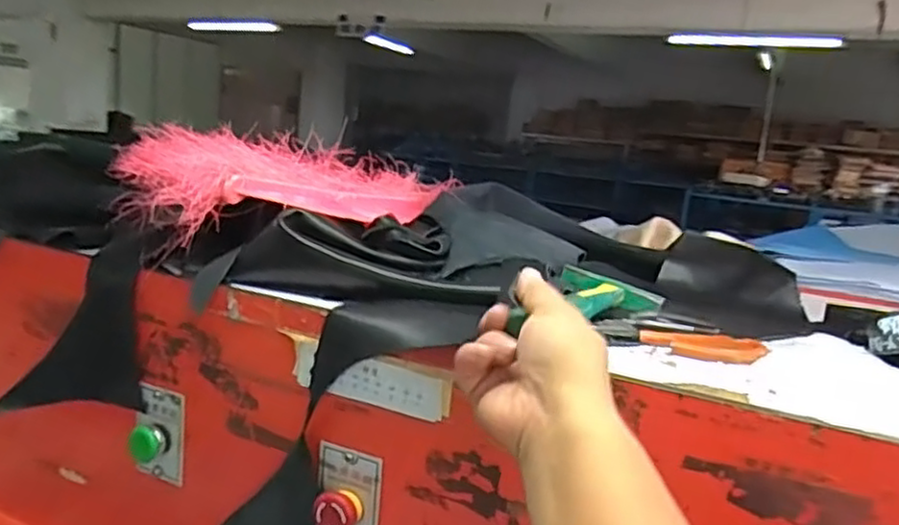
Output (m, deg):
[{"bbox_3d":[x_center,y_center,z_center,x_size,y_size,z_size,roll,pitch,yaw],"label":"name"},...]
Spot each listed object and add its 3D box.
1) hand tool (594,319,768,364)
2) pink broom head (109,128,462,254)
[{"bbox_3d":[0.186,0.064,0.560,0.129,0.011,0.059,7,11,6],"label":"hand tool"},{"bbox_3d":[-0.143,-0.085,0.720,0.111,0.081,0.371,14,14,35],"label":"pink broom head"}]

